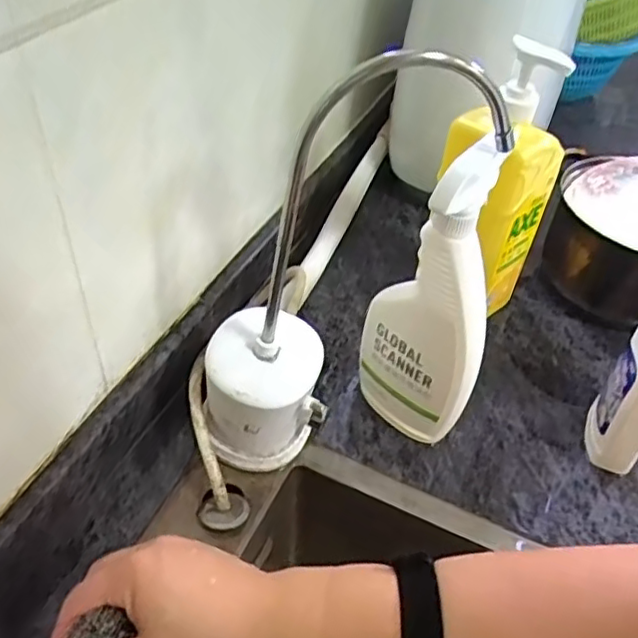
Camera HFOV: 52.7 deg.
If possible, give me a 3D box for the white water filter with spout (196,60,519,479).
[{"bbox_3d":[0.005,-0.031,0.474,0.192,0.326,0.088,-20,51,-24],"label":"white water filter with spout"}]

